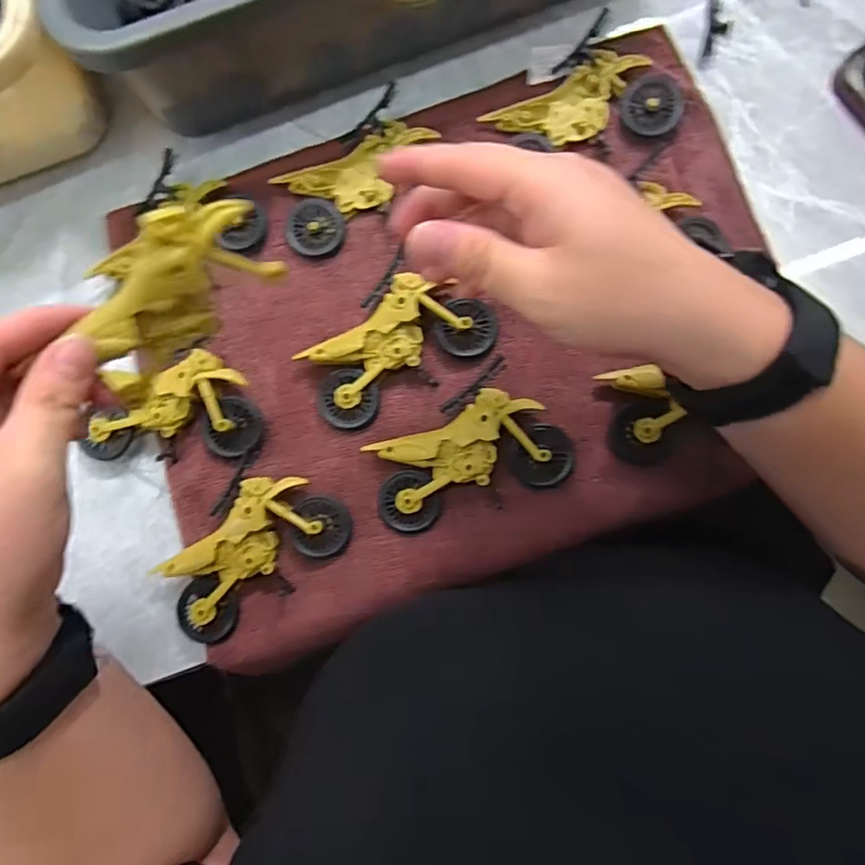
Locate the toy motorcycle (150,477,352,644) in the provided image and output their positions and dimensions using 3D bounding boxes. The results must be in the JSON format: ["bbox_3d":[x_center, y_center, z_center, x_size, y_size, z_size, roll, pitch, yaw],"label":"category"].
[{"bbox_3d":[-0.110,0.073,0.345,0.116,0.021,0.062,-40,83,-1],"label":"toy motorcycle"}]

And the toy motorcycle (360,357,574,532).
[{"bbox_3d":[0.019,0.013,0.342,0.114,0.020,0.075,-27,83,0],"label":"toy motorcycle"}]

